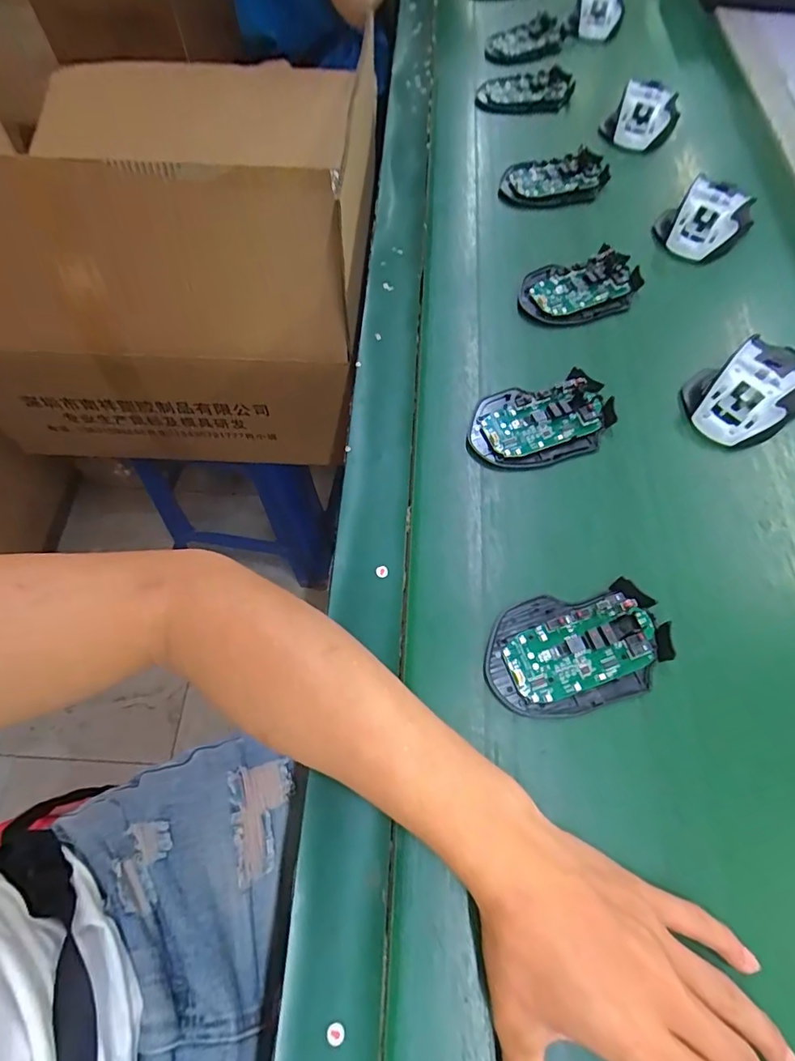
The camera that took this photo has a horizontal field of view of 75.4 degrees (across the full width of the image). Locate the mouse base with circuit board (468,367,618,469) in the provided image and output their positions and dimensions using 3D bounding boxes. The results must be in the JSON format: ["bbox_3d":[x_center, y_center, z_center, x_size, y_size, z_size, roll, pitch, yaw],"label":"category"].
[{"bbox_3d":[0.114,-0.087,0.406,0.113,0.018,0.071,-13,65,-6],"label":"mouse base with circuit board"}]

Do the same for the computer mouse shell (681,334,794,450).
[{"bbox_3d":[0.281,-0.111,0.408,0.091,0.035,0.072,-30,68,-14],"label":"computer mouse shell"}]

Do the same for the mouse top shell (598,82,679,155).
[{"bbox_3d":[0.279,-0.473,0.588,0.073,0.041,0.076,25,66,12],"label":"mouse top shell"}]

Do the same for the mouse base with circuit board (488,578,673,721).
[{"bbox_3d":[0.113,0.074,0.325,0.113,0.019,0.072,-14,65,-7],"label":"mouse base with circuit board"}]

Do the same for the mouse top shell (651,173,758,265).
[{"bbox_3d":[0.303,-0.307,0.505,0.075,0.037,0.079,34,69,15],"label":"mouse top shell"}]

